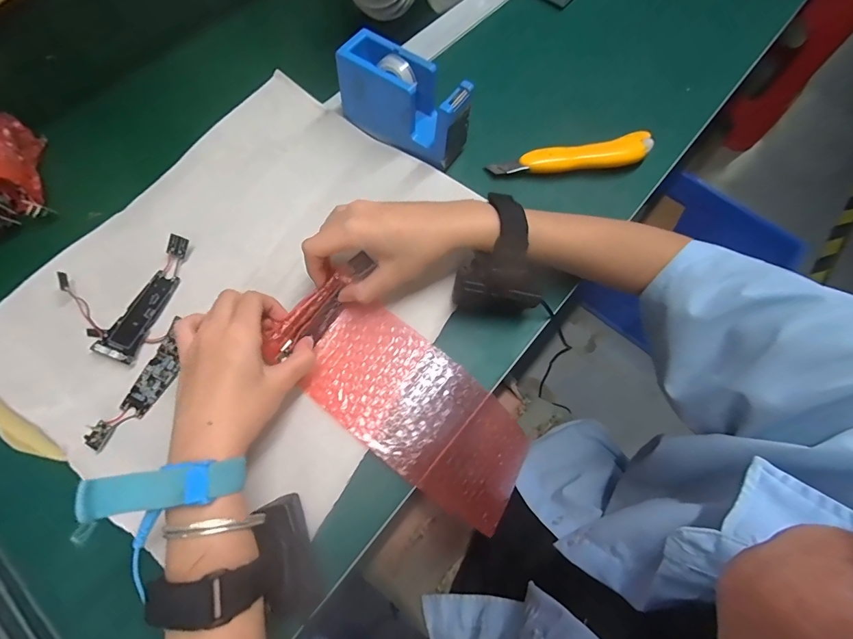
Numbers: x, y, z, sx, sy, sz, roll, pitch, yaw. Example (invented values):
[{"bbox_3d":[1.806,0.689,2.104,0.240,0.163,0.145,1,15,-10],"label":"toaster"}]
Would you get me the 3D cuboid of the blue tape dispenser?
[{"bbox_3d":[-0.019,-0.214,0.389,0.136,0.073,0.049,33,71,9],"label":"blue tape dispenser"}]

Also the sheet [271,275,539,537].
[{"bbox_3d":[-0.011,0.075,0.338,0.255,0.056,0.099,43,75,-4],"label":"sheet"}]

